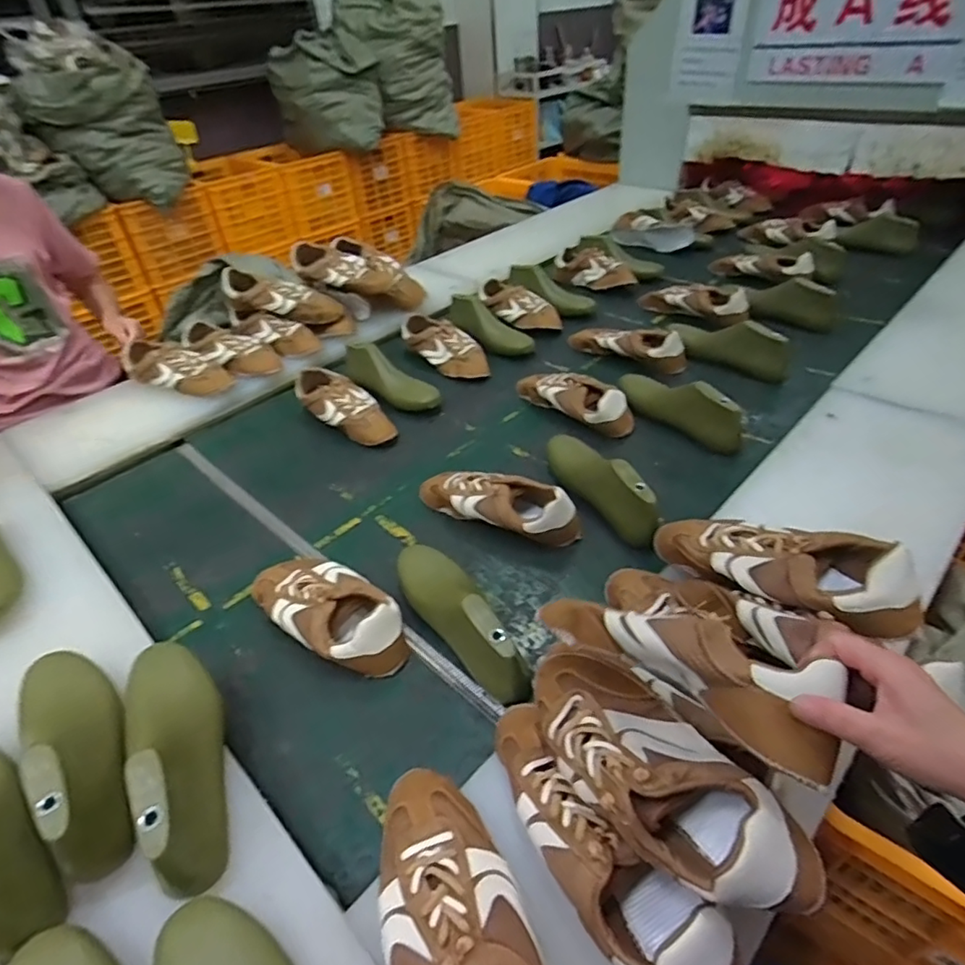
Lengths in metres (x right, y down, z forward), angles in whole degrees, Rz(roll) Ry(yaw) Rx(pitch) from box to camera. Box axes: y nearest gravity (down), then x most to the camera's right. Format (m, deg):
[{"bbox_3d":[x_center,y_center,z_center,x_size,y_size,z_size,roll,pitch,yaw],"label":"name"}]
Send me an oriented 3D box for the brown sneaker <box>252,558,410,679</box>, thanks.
[{"bbox_3d":[-0.194,0.152,0.713,0.236,0.076,0.103,23,49,28],"label":"brown sneaker"}]

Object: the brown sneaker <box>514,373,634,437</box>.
[{"bbox_3d":[0.160,-0.153,1.040,0.084,0.075,0.248,-34,49,-29],"label":"brown sneaker"}]

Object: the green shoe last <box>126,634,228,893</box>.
[{"bbox_3d":[-0.279,0.233,0.534,0.080,0.094,0.253,-26,46,-22],"label":"green shoe last"}]

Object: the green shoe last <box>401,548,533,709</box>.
[{"bbox_3d":[-0.021,0.142,0.678,0.082,0.073,0.265,-28,46,-23],"label":"green shoe last"}]

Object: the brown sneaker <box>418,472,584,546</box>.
[{"bbox_3d":[0.021,0.024,0.834,0.248,0.076,0.086,19,47,25],"label":"brown sneaker"}]

